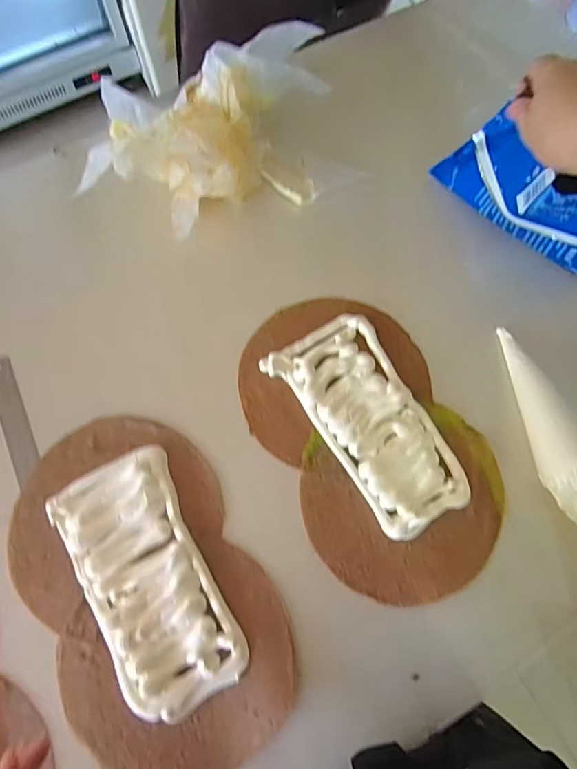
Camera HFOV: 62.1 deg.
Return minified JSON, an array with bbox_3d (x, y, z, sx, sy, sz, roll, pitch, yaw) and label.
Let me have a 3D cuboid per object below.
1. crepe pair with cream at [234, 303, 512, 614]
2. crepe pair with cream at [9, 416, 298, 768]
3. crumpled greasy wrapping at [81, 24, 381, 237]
[{"bbox_3d":[0.083,0.050,0.501,0.199,0.017,0.325,-27,74,-10],"label":"crepe pair with cream"},{"bbox_3d":[-0.136,0.186,0.450,0.200,0.013,0.329,-33,75,-11],"label":"crepe pair with cream"},{"bbox_3d":[-0.078,-0.305,0.582,0.323,0.109,0.191,-3,72,-2],"label":"crumpled greasy wrapping"}]

